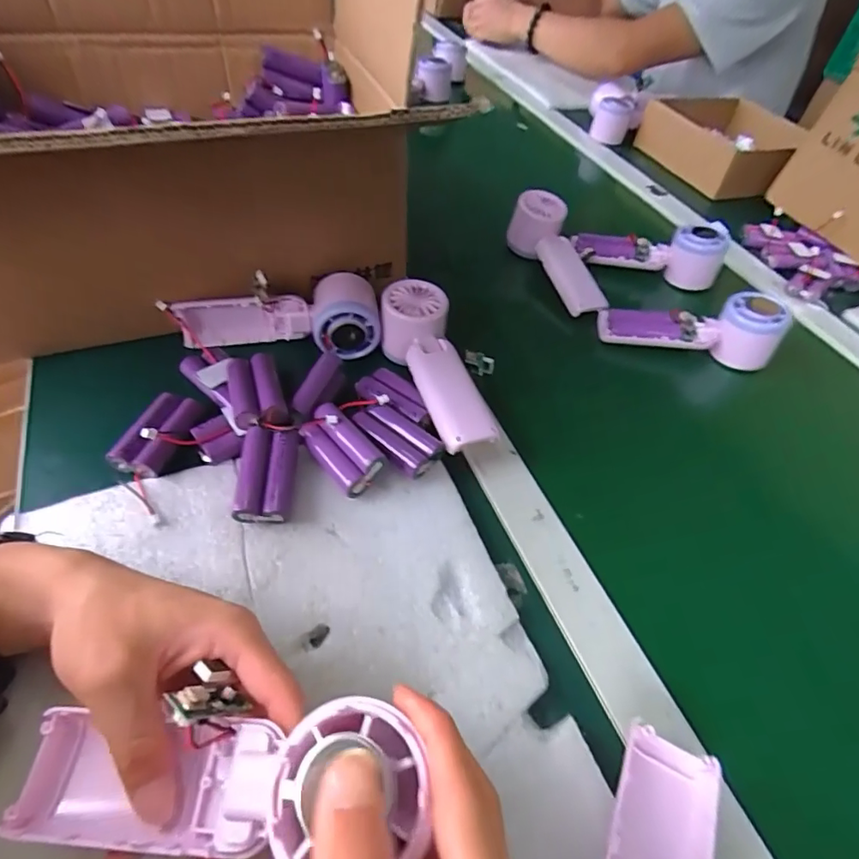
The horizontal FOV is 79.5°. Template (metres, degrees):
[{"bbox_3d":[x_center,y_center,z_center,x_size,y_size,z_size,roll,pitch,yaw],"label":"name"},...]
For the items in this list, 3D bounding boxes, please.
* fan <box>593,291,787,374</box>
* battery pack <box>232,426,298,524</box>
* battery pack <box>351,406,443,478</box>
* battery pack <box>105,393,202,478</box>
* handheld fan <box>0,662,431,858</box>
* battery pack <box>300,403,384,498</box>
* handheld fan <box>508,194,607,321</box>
[{"bbox_3d":[0.253,-0.106,0.498,0.159,0.050,0.055,9,49,0],"label":"fan"},{"bbox_3d":[-0.110,0.031,0.344,0.037,0.022,0.063,3,50,-3],"label":"battery pack"},{"bbox_3d":[-0.024,0.007,0.373,0.040,0.020,0.065,-30,56,-29],"label":"battery pack"},{"bbox_3d":[-0.193,0.002,0.366,0.033,0.017,0.067,15,48,8],"label":"battery pack"},{"bbox_3d":[-0.081,0.124,0.192,0.166,0.029,0.060,-11,48,16],"label":"handheld fan"},{"bbox_3d":[-0.064,0.011,0.356,0.034,0.019,0.065,-44,61,-2],"label":"battery pack"},{"bbox_3d":[0.144,-0.194,0.559,0.055,0.062,0.149,-16,54,-19],"label":"handheld fan"}]

